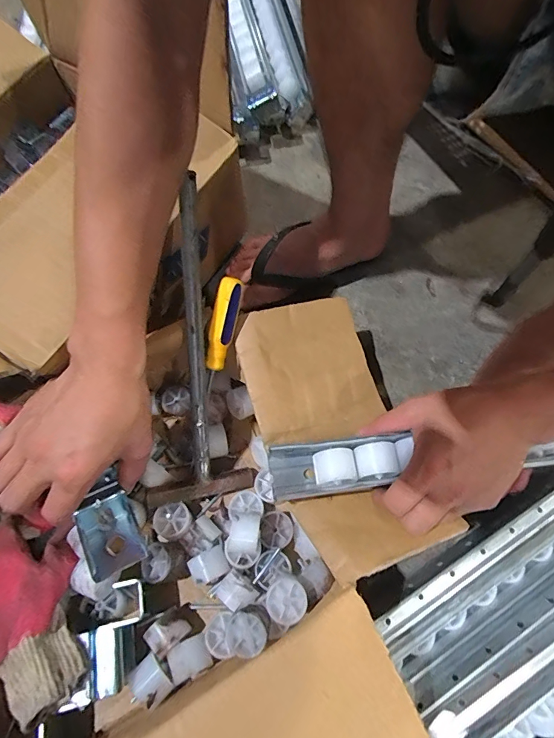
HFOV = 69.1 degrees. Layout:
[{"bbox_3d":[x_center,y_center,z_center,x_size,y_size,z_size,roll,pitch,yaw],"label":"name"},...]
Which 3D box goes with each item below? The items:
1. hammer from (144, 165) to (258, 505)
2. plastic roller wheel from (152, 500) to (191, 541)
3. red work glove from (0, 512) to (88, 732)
[{"bbox_3d":[-0.074,-0.014,0.372,0.094,0.034,0.294,1,104,1],"label":"hammer"},{"bbox_3d":[-0.104,0.149,0.395,0.037,0.016,0.034,0,66,0],"label":"plastic roller wheel"},{"bbox_3d":[-0.227,0.174,0.338,0.082,0.035,0.206,-38,71,-15],"label":"red work glove"}]

